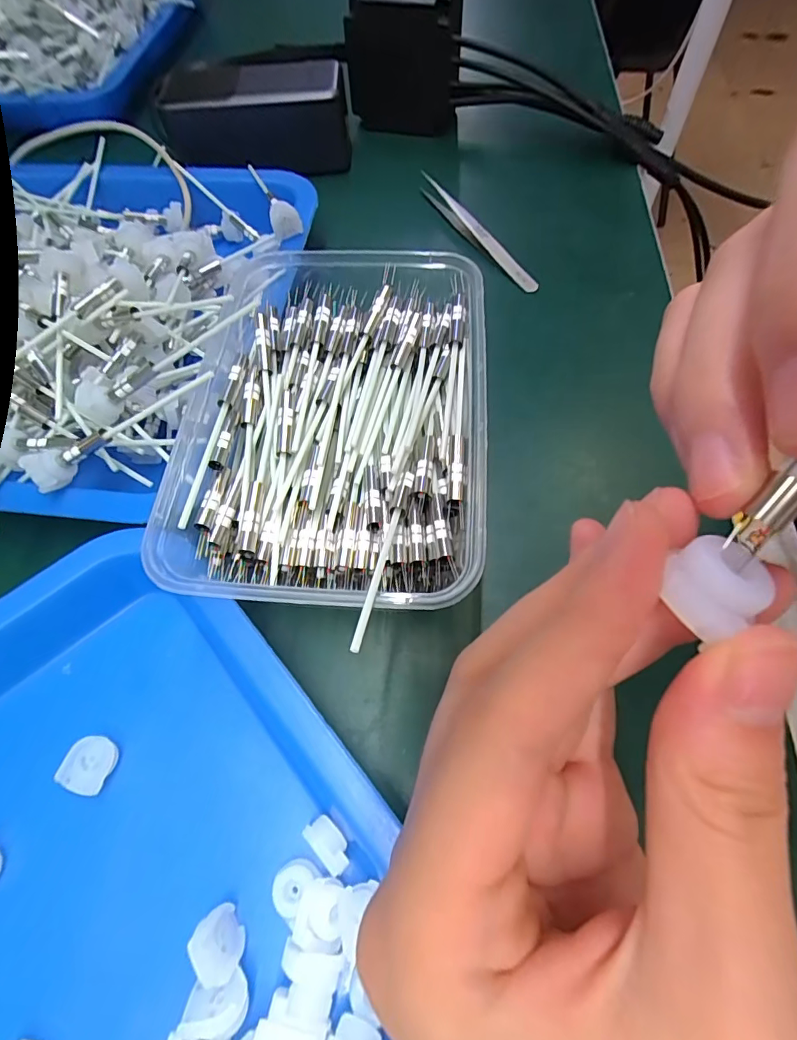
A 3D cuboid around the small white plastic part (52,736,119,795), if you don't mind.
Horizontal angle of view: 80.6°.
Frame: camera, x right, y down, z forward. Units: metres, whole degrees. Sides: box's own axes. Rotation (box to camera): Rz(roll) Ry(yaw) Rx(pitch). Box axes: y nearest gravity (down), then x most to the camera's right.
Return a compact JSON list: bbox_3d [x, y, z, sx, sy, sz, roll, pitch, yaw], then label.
[{"bbox_3d":[-0.116,0.092,0.177,0.016,0.008,0.018,11,64,7],"label":"small white plastic part"}]

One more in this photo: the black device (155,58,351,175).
[{"bbox_3d":[-0.105,-0.300,0.350,0.136,0.048,0.059,4,63,4],"label":"black device"}]

